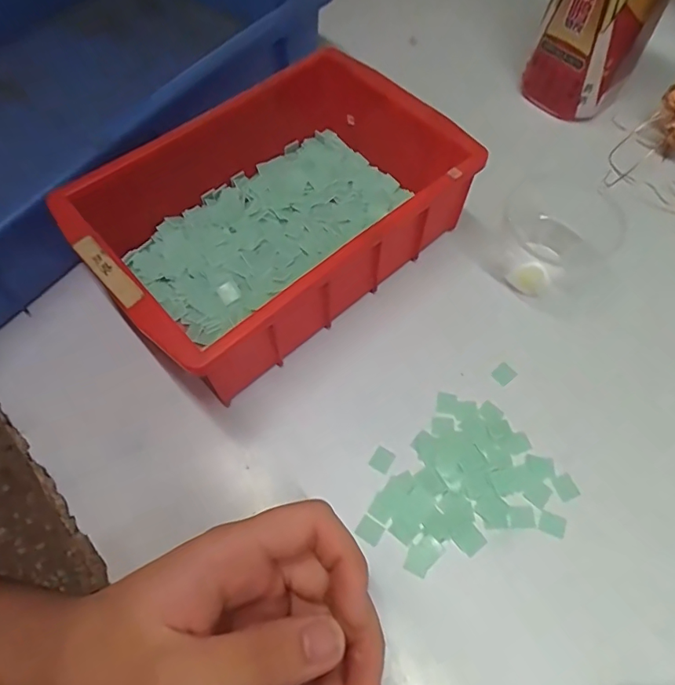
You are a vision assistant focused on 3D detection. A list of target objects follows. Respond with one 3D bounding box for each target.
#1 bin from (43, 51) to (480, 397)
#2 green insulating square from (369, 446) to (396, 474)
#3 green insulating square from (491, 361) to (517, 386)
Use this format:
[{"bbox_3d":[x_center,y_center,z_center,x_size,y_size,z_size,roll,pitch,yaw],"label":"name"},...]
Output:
[{"bbox_3d":[-0.028,-0.069,0.271,0.195,0.071,0.119,-40,69,-18],"label":"bin"},{"bbox_3d":[0.023,0.059,0.244,0.010,0.004,0.011,28,66,14],"label":"green insulating square"},{"bbox_3d":[0.092,0.017,0.267,0.012,0.004,0.010,-37,68,-17],"label":"green insulating square"}]

